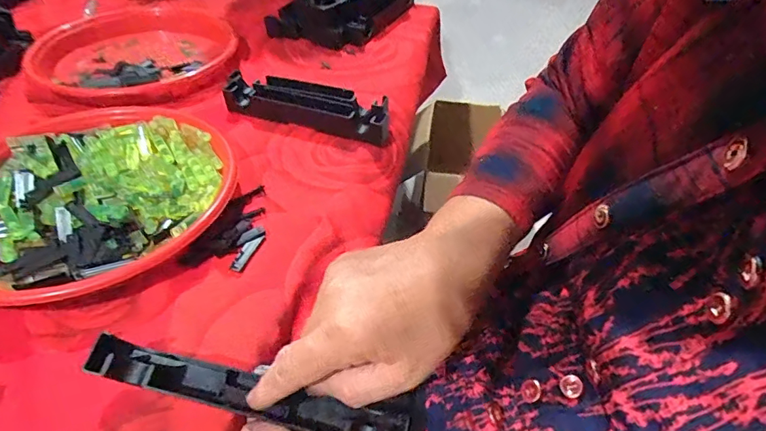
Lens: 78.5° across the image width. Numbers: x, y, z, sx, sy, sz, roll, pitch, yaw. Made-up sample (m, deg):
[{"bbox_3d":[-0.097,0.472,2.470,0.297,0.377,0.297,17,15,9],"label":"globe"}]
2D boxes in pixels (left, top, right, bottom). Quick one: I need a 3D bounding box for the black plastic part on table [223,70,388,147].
[{"bbox_3d":[-0.086,-0.122,0.522,0.194,0.030,0.054,15,45,12],"label":"black plastic part on table"}]

